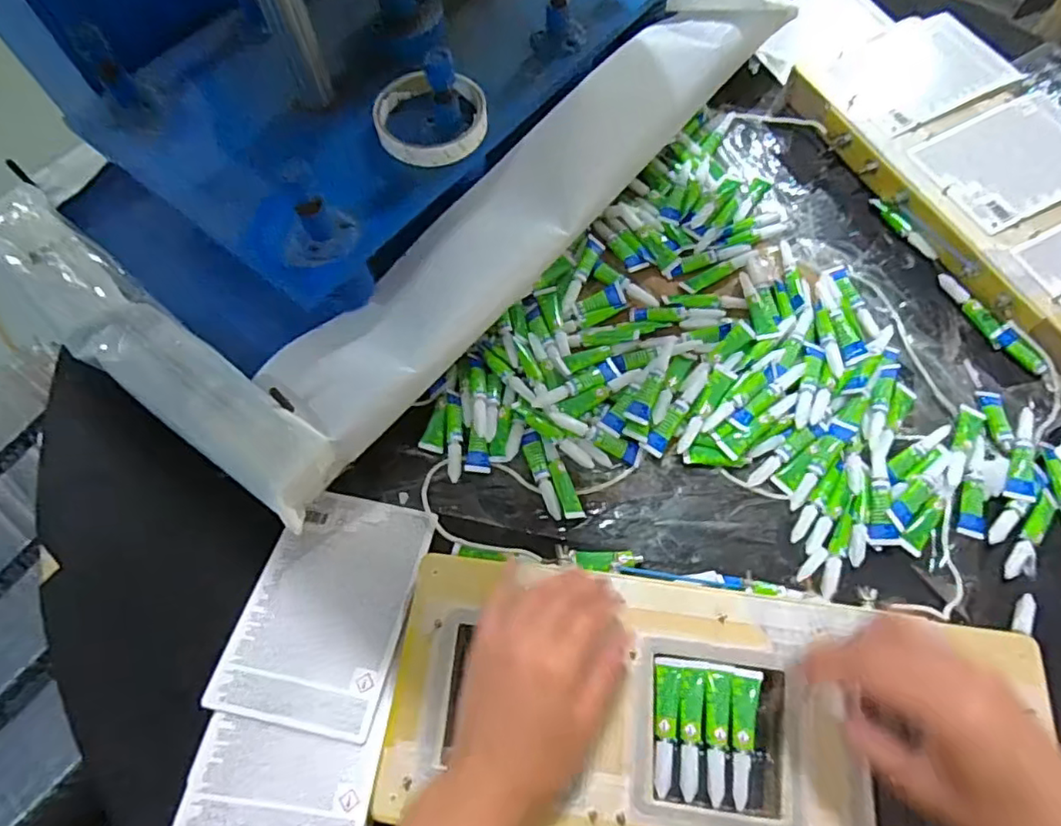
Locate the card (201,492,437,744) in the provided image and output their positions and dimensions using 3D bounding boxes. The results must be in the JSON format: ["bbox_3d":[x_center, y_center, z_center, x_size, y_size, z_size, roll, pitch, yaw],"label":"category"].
[{"bbox_3d":[-0.146,0.139,0.449,0.112,0.008,0.166,11,57,6],"label":"card"}]

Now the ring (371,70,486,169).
[{"bbox_3d":[-0.078,-0.227,0.470,0.084,0.019,0.082,0,66,1],"label":"ring"}]

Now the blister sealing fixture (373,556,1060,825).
[{"bbox_3d":[0.112,0.200,0.399,0.409,0.021,0.181,12,66,7],"label":"blister sealing fixture"}]

